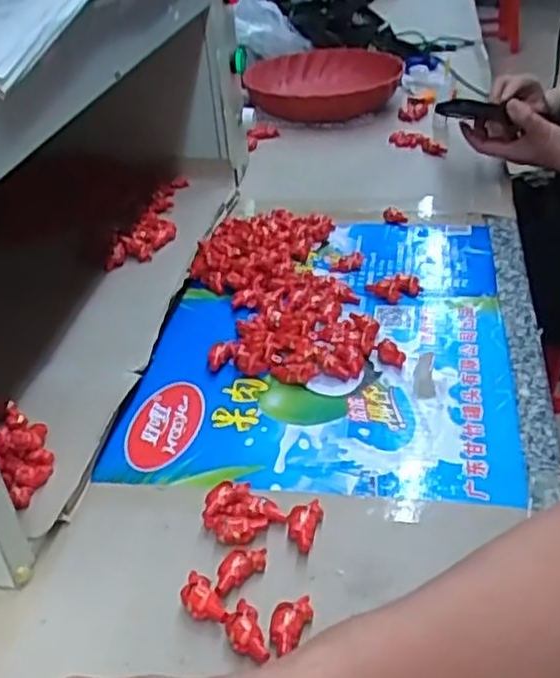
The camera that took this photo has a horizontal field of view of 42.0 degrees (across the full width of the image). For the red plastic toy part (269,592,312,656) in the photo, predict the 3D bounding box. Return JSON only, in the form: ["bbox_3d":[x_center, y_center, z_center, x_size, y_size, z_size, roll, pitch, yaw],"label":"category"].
[{"bbox_3d":[0.005,0.153,0.395,0.018,0.013,0.034,16,40,26],"label":"red plastic toy part"}]

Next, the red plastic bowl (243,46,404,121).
[{"bbox_3d":[0.070,-0.416,1.182,0.251,0.048,0.258,0,35,6],"label":"red plastic bowl"}]

